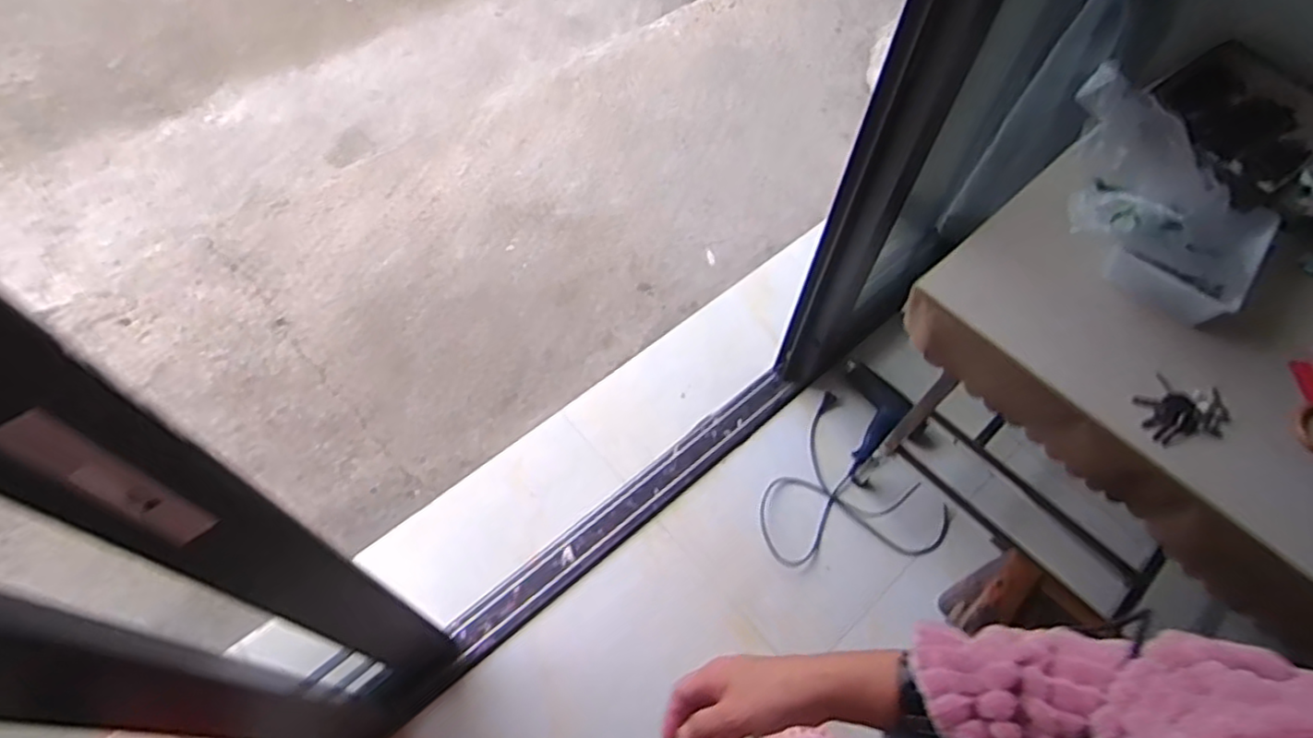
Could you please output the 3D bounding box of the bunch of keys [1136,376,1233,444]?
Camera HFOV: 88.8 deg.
[{"bbox_3d":[0.726,0.052,0.926,0.126,0.018,0.092,-7,59,-7],"label":"bunch of keys"}]

